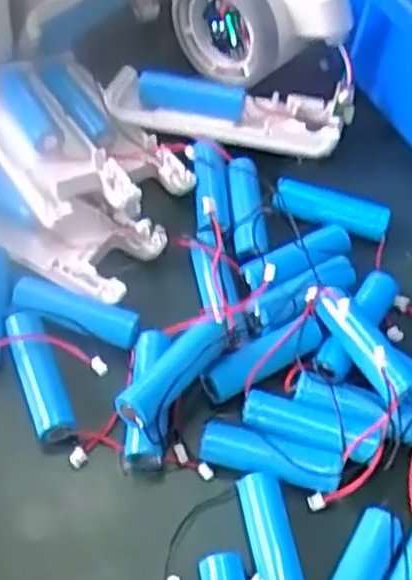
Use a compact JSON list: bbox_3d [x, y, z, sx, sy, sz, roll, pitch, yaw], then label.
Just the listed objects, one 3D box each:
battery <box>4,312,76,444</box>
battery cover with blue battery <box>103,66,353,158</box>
[{"bbox_3d":[-0.059,0.030,0.283,0.013,0.011,0.049,-19,75,-17],"label":"battery"},{"bbox_3d":[0.010,-0.081,0.356,0.107,0.017,0.037,10,54,2],"label":"battery cover with blue battery"}]

